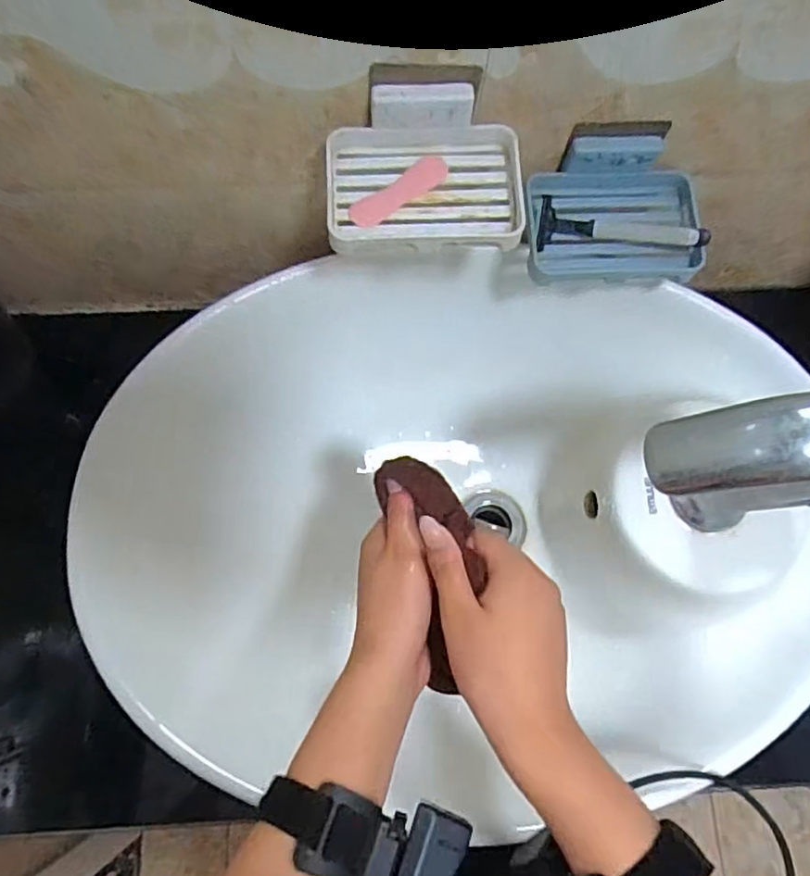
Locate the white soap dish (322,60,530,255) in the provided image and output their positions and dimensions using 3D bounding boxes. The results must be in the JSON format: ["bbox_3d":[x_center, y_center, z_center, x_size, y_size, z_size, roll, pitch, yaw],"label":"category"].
[{"bbox_3d":[0.012,-0.173,0.407,0.127,0.047,0.098,-3,74,-3],"label":"white soap dish"}]

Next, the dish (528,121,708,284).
[{"bbox_3d":[0.154,-0.167,0.459,0.129,0.056,0.094,-4,75,-3],"label":"dish"}]

